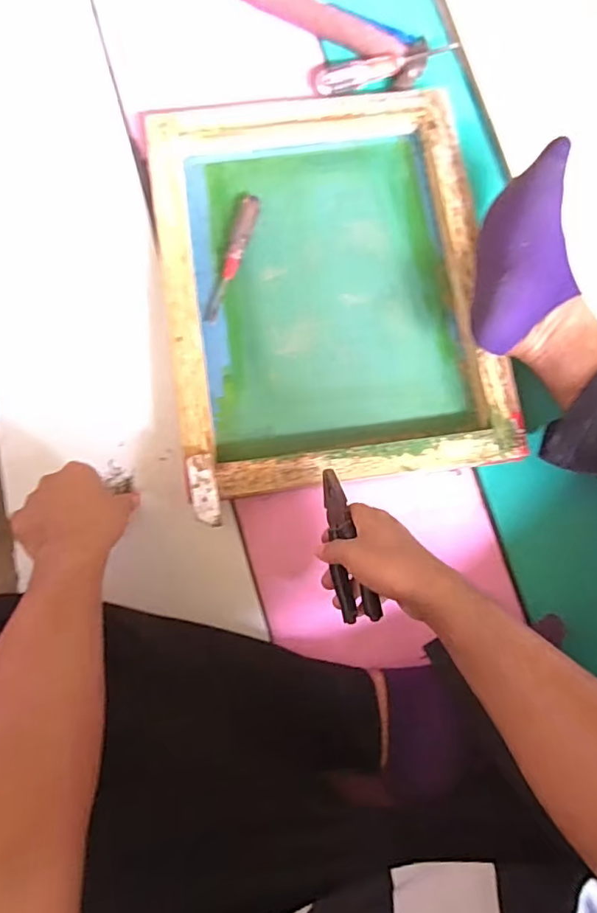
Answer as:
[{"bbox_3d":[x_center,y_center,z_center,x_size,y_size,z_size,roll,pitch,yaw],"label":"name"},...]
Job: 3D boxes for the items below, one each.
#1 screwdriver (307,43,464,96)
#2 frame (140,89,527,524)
[{"bbox_3d":[0.113,-0.497,0.721,0.198,0.027,0.032,-17,82,-4],"label":"screwdriver"},{"bbox_3d":[0.032,-0.201,0.665,0.372,0.044,0.472,-9,82,-3],"label":"frame"}]

